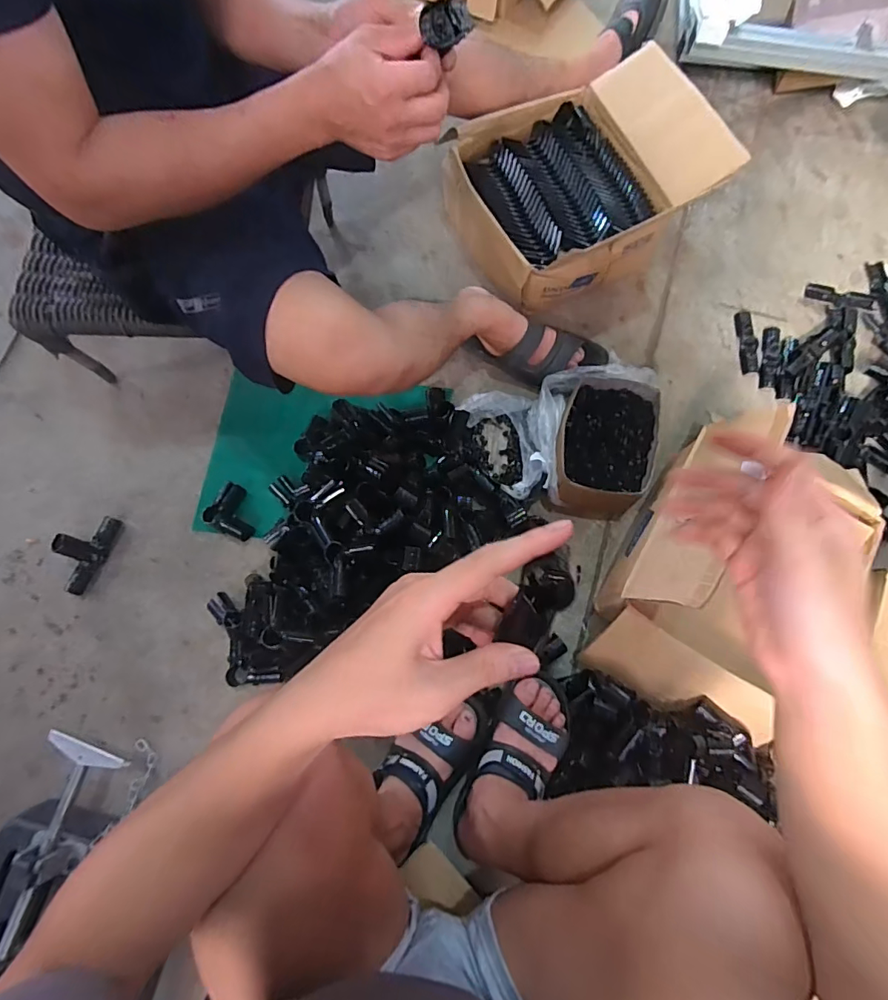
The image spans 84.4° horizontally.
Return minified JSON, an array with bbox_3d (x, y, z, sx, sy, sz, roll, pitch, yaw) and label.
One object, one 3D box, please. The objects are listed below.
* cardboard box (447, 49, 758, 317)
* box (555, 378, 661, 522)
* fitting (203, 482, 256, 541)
[{"bbox_3d":[0.245,-0.589,0.897,0.418,0.197,0.363,-28,77,-8],"label":"cardboard box"},{"bbox_3d":[0.270,-0.085,0.847,0.157,0.104,0.219,14,75,3],"label":"box"},{"bbox_3d":[-0.346,0.021,0.815,0.076,0.030,0.076,32,77,7],"label":"fitting"}]

